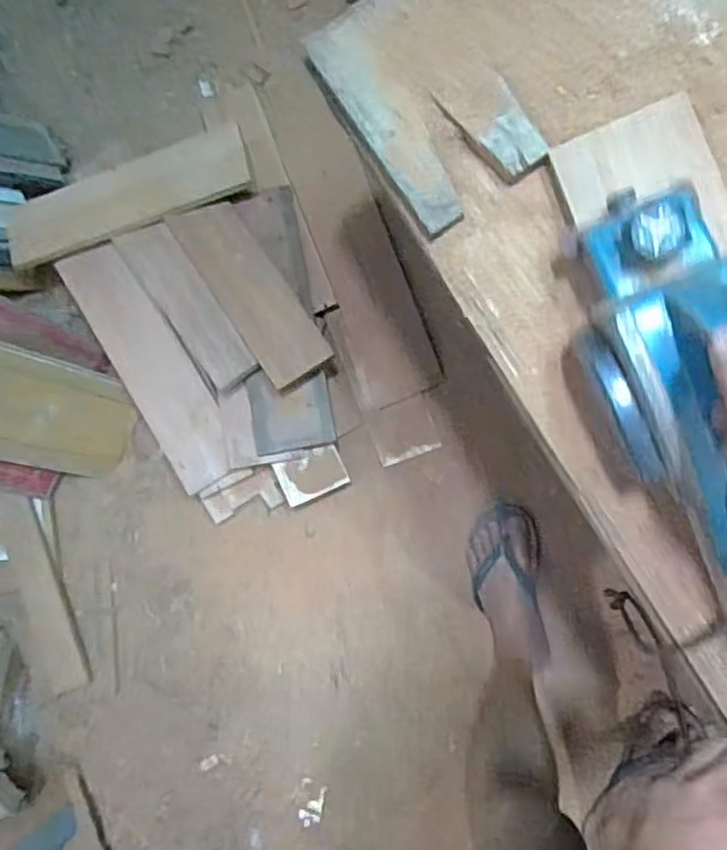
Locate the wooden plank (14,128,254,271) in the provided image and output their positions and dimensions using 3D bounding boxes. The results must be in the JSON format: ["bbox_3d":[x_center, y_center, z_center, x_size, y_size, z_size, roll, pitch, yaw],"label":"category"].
[{"bbox_3d":[-0.393,-0.373,1.153,0.428,0.032,0.112,-14,86,13],"label":"wooden plank"}]

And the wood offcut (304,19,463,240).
[{"bbox_3d":[0.018,-0.246,0.576,0.050,0.018,0.198,-33,82,11],"label":"wood offcut"}]

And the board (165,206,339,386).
[{"bbox_3d":[-0.179,-0.217,1.121,0.106,0.028,0.335,-31,77,-14],"label":"board"}]

